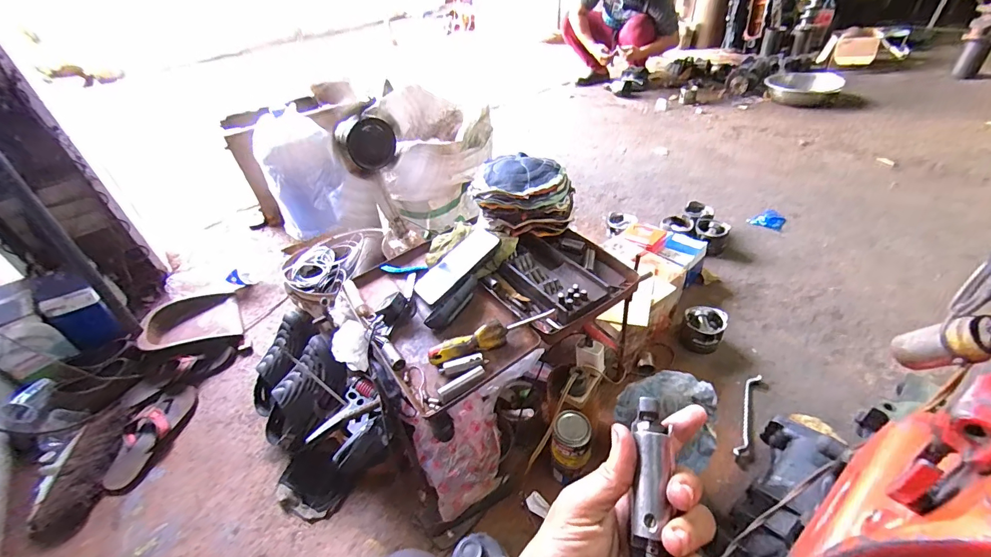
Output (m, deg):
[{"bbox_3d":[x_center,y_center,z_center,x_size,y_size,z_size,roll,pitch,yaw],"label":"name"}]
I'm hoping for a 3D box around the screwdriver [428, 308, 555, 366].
[{"bbox_3d":[-0.006,0.085,0.621,0.191,0.035,0.028,-17,40,-12],"label":"screwdriver"}]

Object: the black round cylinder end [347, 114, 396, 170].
[{"bbox_3d":[-0.200,-0.218,0.678,0.021,0.081,0.080,21,47,31],"label":"black round cylinder end"}]

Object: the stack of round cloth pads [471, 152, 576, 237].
[{"bbox_3d":[0.052,-0.159,0.795,0.190,0.110,0.156,-4,39,5],"label":"stack of round cloth pads"}]

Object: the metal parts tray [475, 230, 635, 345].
[{"bbox_3d":[0.109,-0.006,0.713,0.219,0.040,0.212,-28,43,-23],"label":"metal parts tray"}]

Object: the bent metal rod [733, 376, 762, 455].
[{"bbox_3d":[0.532,0.284,0.876,0.025,0.019,0.218,18,45,28],"label":"bent metal rod"}]

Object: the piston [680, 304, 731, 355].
[{"bbox_3d":[0.511,0.129,1.032,0.095,0.076,0.104,22,47,31],"label":"piston"}]

